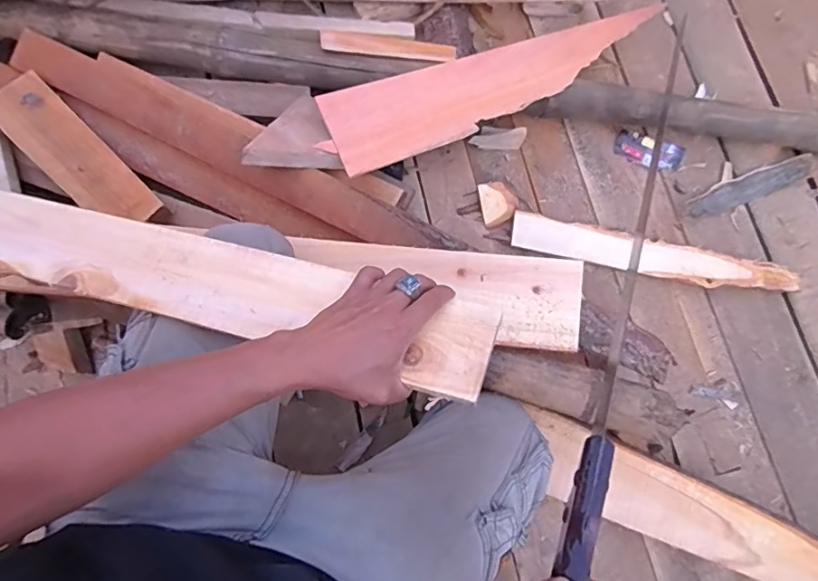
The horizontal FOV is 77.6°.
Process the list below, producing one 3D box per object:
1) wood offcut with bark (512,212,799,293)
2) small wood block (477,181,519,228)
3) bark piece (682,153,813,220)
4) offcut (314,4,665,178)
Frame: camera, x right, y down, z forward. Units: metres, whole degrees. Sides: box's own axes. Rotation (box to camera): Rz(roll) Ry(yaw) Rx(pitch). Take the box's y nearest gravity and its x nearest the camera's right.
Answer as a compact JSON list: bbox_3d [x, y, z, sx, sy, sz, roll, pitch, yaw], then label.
[{"bbox_3d":[0.395,-0.056,0.822,0.448,0.033,0.066,11,76,1],"label":"wood offcut with bark"},{"bbox_3d":[0.149,-0.145,0.837,0.060,0.031,0.065,-16,77,-6],"label":"small wood block"},{"bbox_3d":[0.574,-0.176,0.861,0.234,0.026,0.048,-20,77,-6],"label":"bark piece"},{"bbox_3d":[0.151,-0.331,0.803,0.583,0.015,0.141,-23,73,-13],"label":"offcut"}]

